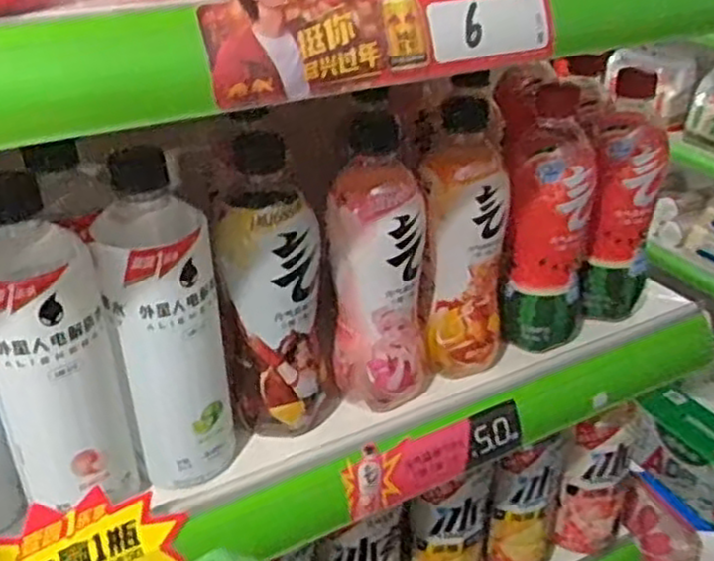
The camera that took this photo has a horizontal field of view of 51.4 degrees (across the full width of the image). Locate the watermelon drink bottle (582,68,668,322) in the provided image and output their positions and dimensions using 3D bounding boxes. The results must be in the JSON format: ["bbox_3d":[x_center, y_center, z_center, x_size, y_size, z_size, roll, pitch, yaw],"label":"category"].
[{"bbox_3d":[0.212,-0.063,0.594,0.064,0.186,0.058,10,32,14],"label":"watermelon drink bottle"}]

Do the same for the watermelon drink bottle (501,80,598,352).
[{"bbox_3d":[0.146,-0.041,0.556,0.061,0.189,0.059,14,34,20],"label":"watermelon drink bottle"}]

